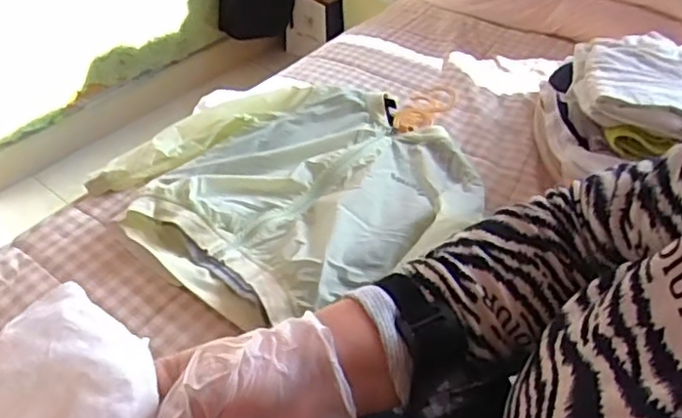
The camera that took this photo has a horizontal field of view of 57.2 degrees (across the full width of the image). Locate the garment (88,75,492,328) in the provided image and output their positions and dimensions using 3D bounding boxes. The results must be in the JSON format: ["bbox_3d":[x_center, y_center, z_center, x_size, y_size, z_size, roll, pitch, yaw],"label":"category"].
[{"bbox_3d":[-0.052,-0.037,0.805,0.405,0.052,0.387,1,43,-1],"label":"garment"}]

